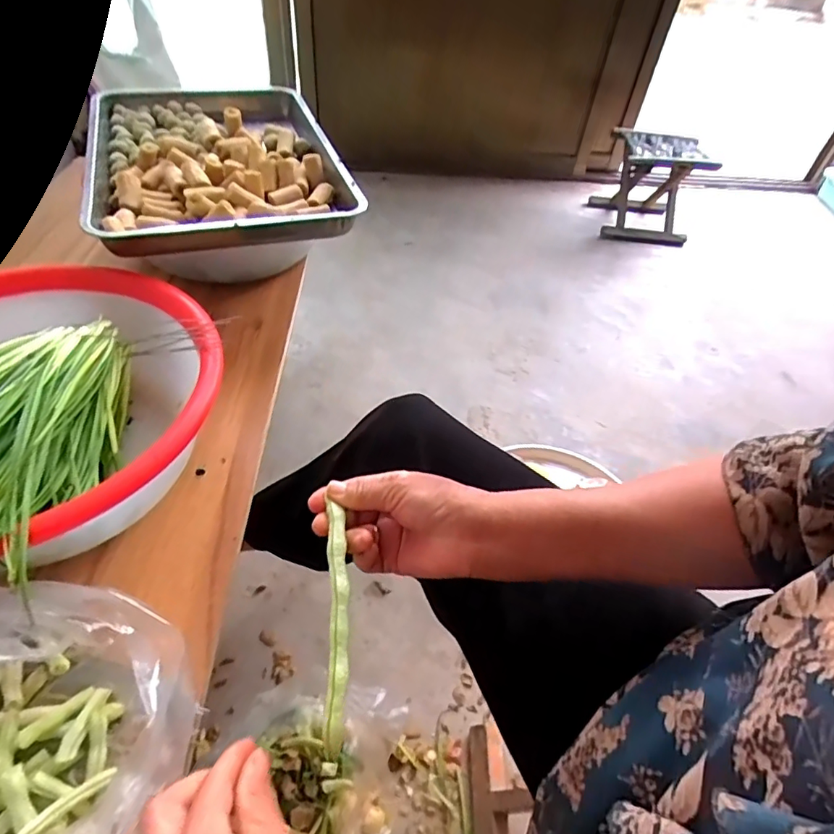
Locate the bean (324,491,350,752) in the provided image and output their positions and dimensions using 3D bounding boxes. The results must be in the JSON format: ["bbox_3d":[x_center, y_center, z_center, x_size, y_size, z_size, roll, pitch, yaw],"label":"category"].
[{"bbox_3d":[-0.052,0.131,0.336,0.014,0.009,0.147,0,62,-7],"label":"bean"}]

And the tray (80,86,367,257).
[{"bbox_3d":[-0.308,-0.401,0.764,0.316,0.041,0.513,-14,50,-19],"label":"tray"}]

